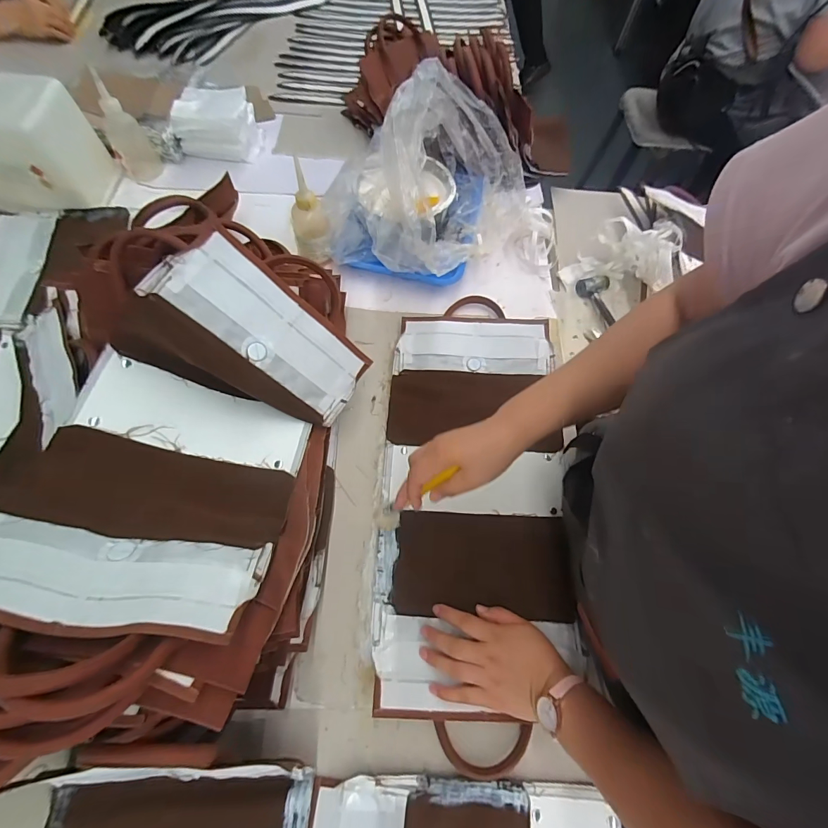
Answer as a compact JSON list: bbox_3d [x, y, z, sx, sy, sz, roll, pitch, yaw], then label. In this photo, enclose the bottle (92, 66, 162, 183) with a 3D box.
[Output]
[{"bbox_3d":[-0.508,-0.495,0.703,0.052,0.142,0.064,29,67,10],"label":"bottle"}]

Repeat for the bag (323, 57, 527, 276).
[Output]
[{"bbox_3d":[0.019,-0.389,0.622,0.287,0.203,0.332,33,67,11],"label":"bag"}]

